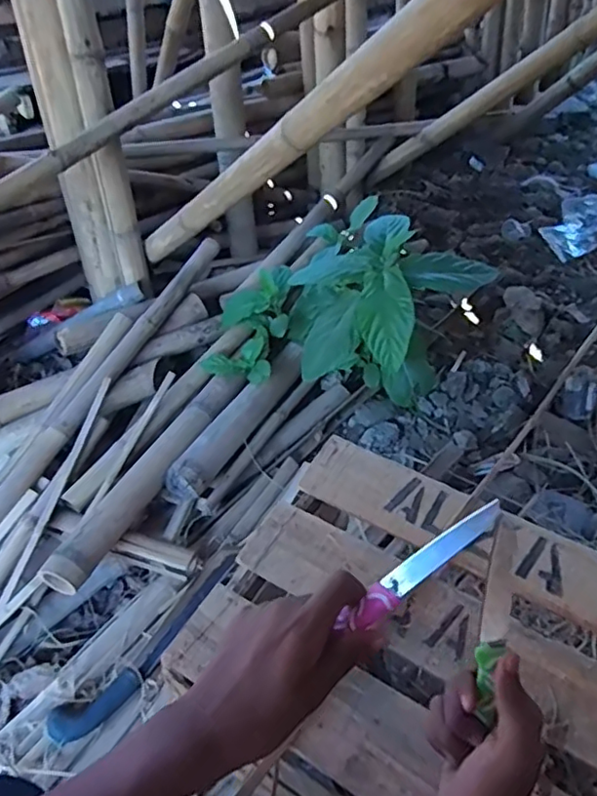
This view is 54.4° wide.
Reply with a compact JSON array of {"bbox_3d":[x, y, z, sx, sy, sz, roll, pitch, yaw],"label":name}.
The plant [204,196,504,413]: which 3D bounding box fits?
[{"bbox_3d":[0.061,-0.188,1.348,0.530,0.323,0.481,-28,48,-27],"label":"plant"}]

